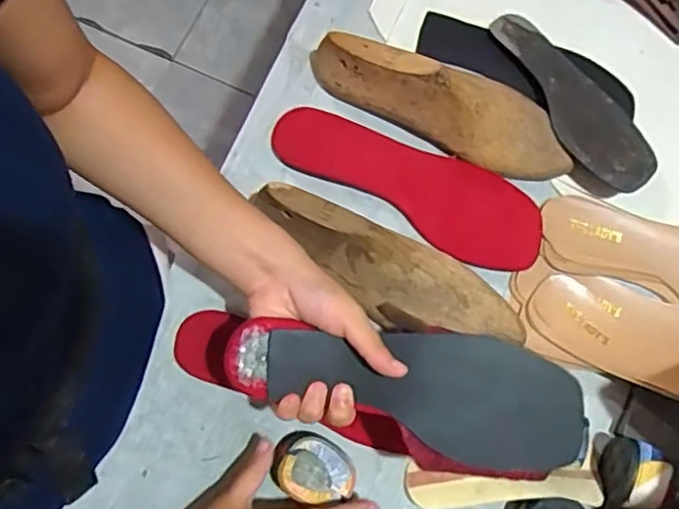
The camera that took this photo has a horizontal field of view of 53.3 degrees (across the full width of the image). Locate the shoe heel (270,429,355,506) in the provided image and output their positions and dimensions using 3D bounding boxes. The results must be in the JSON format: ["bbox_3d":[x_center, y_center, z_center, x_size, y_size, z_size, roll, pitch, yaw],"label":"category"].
[{"bbox_3d":[-0.020,0.165,0.516,0.062,0.036,0.046,27,76,7],"label":"shoe heel"}]

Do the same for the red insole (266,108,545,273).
[{"bbox_3d":[0.058,-0.062,0.581,0.238,0.014,0.077,26,83,6],"label":"red insole"}]

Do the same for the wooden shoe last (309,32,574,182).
[{"bbox_3d":[0.091,-0.136,0.574,0.234,0.074,0.075,20,75,5],"label":"wooden shoe last"}]

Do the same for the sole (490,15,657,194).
[{"bbox_3d":[0.203,-0.139,0.598,0.074,0.028,0.196,-31,77,-8],"label":"sole"}]

